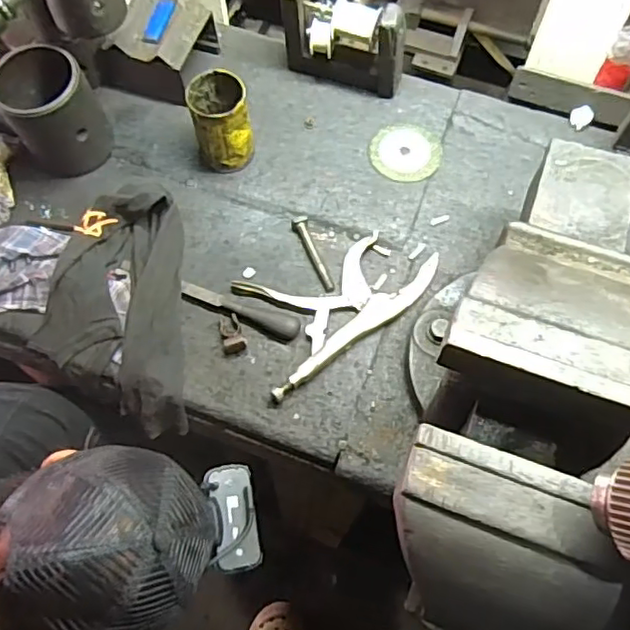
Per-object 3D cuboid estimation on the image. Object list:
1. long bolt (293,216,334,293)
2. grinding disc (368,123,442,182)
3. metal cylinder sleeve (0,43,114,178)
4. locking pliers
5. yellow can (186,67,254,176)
[{"bbox_3d":[-0.002,-0.079,0.783,0.020,0.018,0.115,-20,66,-8],"label":"long bolt"},{"bbox_3d":[0.127,-0.229,0.852,0.100,0.008,0.095,0,65,1],"label":"grinding disc"},{"bbox_3d":[-0.343,-0.270,0.796,0.115,0.112,0.128,-29,68,-12],"label":"metal cylinder sleeve"},{"bbox_3d":[0.021,-0.029,0.756,0.262,0.019,0.148,-34,69,-14],"label":"locking pliers"},{"bbox_3d":[-0.122,-0.253,0.807,0.077,0.116,0.081,-8,65,-2],"label":"yellow can"}]

